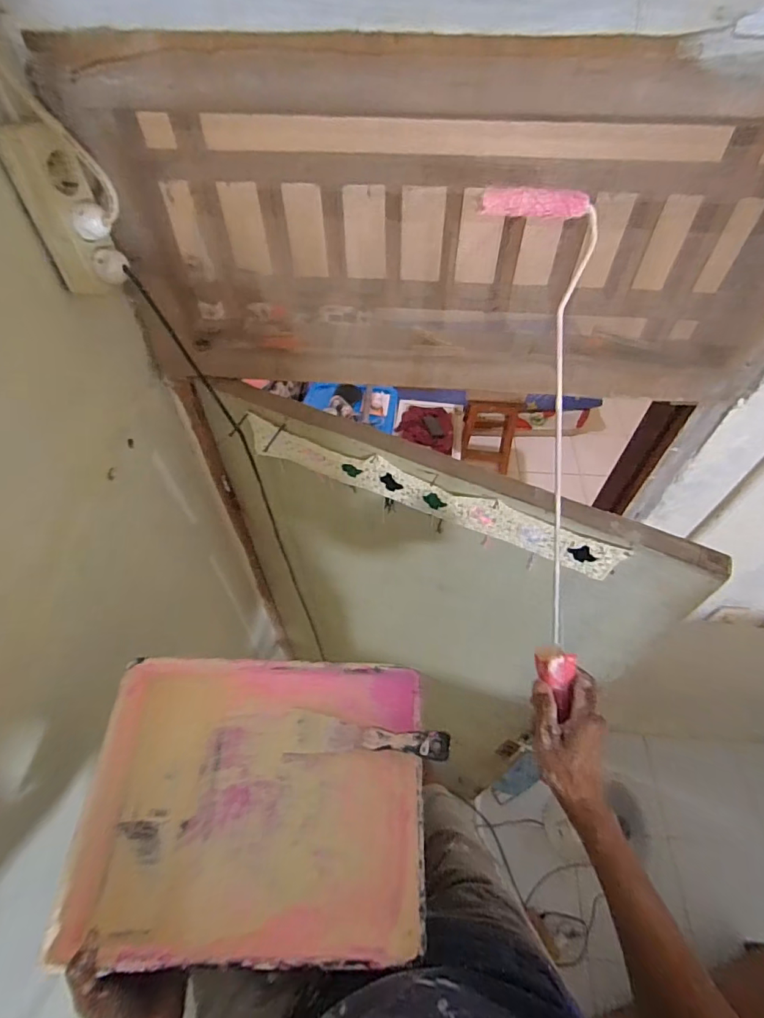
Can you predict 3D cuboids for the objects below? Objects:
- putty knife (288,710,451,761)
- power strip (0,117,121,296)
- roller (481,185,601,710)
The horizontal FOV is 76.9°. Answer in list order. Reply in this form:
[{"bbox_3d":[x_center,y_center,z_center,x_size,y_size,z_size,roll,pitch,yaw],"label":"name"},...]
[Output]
[{"bbox_3d":[-0.020,0.264,0.553,0.192,0.013,0.042,-3,53,18],"label":"putty knife"},{"bbox_3d":[-0.338,-0.317,0.520,0.065,0.152,0.049,0,54,2],"label":"power strip"},{"bbox_3d":[0.164,-0.048,0.476,0.111,0.026,0.502,-3,94,0],"label":"roller"}]

